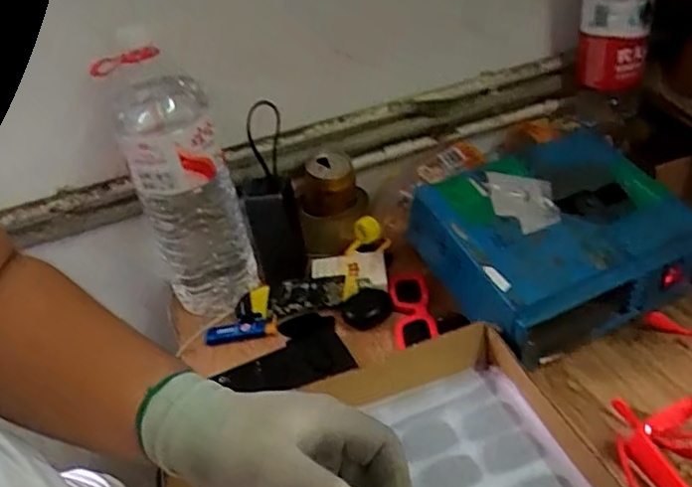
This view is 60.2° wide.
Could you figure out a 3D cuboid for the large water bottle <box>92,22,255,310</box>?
[{"bbox_3d":[-0.177,-0.059,0.648,0.103,0.302,0.079,-7,33,5],"label":"large water bottle"}]

